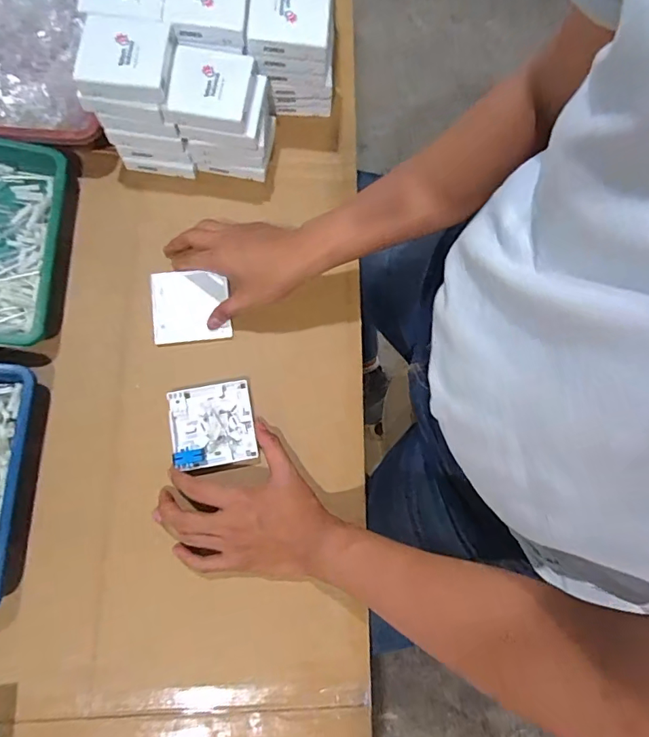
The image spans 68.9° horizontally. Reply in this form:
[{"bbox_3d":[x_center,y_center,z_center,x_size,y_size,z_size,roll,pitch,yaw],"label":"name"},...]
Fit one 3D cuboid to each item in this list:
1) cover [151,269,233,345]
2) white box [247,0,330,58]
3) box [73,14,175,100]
[{"bbox_3d":[-0.156,-0.073,0.550,0.084,0.007,0.087,-9,75,-5],"label":"cover"},{"bbox_3d":[-0.039,-0.391,0.526,0.088,0.023,0.089,2,75,-5],"label":"white box"},{"bbox_3d":[-0.206,-0.323,0.490,0.086,0.024,0.082,6,75,-4],"label":"box"}]

